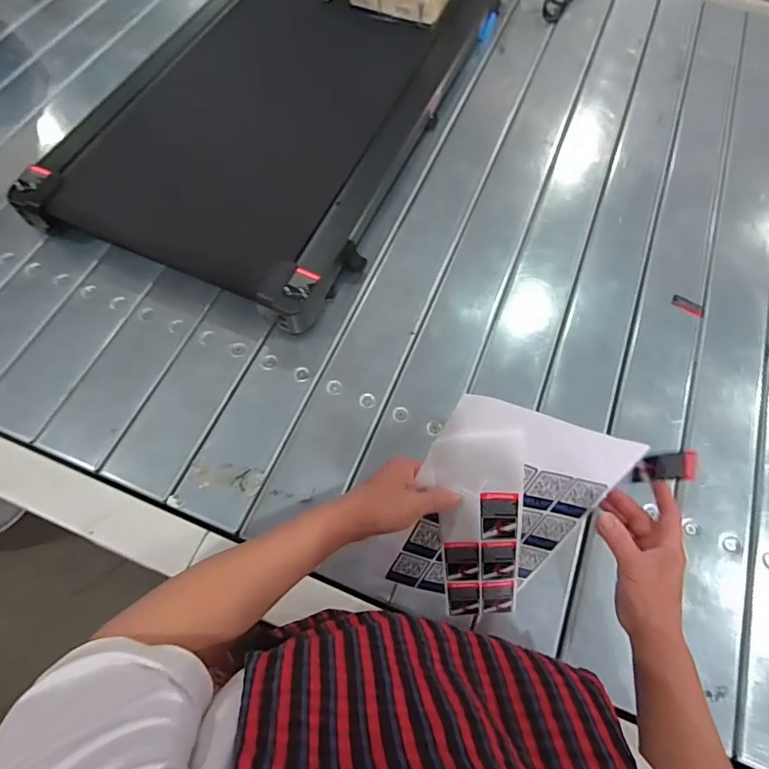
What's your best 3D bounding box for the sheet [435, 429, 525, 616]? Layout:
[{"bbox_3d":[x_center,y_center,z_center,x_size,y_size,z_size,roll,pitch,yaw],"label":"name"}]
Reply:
[{"bbox_3d":[0.096,0.150,0.498,0.076,0.267,0.009,-4,35,6],"label":"sheet"}]

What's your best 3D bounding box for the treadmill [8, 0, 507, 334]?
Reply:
[{"bbox_3d":[-0.122,-0.606,0.945,0.501,0.107,1.056,23,64,8],"label":"treadmill"}]

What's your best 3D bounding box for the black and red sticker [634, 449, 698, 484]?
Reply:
[{"bbox_3d":[0.282,0.086,0.503,0.010,0.061,0.031,29,56,-36],"label":"black and red sticker"}]

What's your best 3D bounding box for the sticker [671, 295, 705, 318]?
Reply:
[{"bbox_3d":[0.480,-0.125,0.788,0.049,0.004,0.026,24,64,9],"label":"sticker"}]

